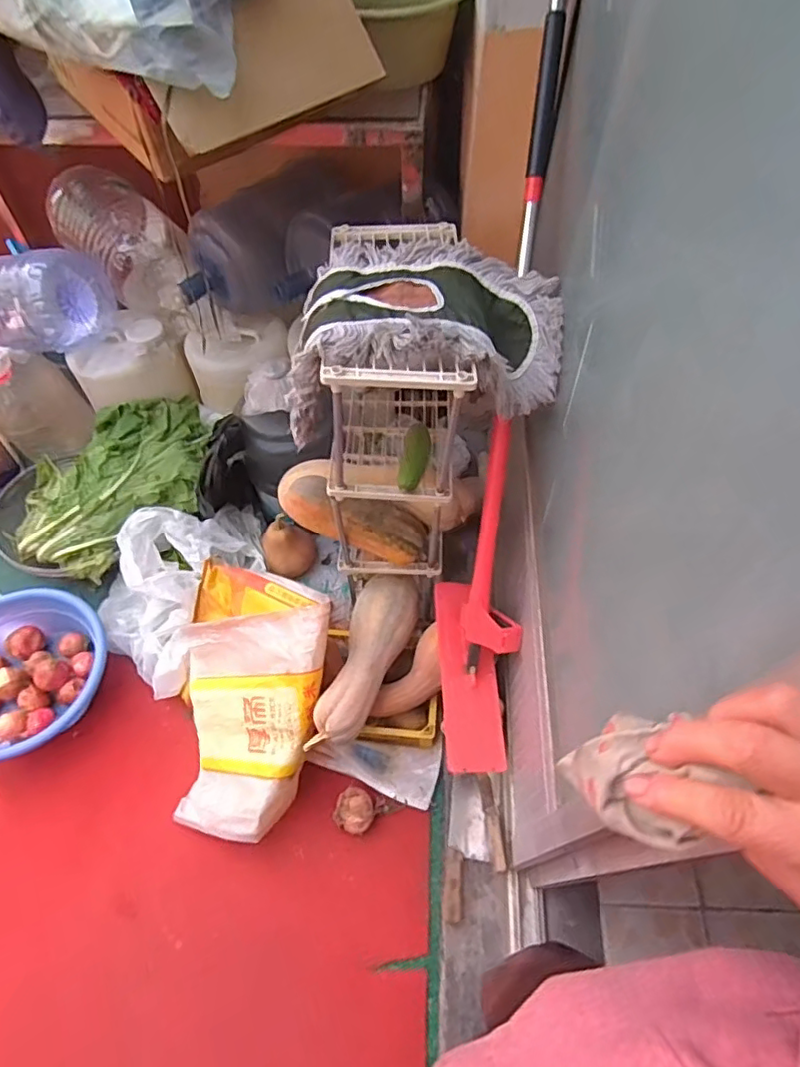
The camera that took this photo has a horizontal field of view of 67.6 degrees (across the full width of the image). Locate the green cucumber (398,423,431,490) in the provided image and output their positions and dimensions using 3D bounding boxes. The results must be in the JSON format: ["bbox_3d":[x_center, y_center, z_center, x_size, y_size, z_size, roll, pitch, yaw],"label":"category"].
[{"bbox_3d":[0.024,-0.138,1.069,0.050,0.039,0.133,11,71,10],"label":"green cucumber"}]

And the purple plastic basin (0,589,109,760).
[{"bbox_3d":[-0.905,0.315,1.414,0.396,0.147,0.368,0,58,-1],"label":"purple plastic basin"}]

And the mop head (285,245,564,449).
[{"bbox_3d":[0.037,-0.336,0.976,0.440,0.178,0.286,-6,58,-4],"label":"mop head"}]

